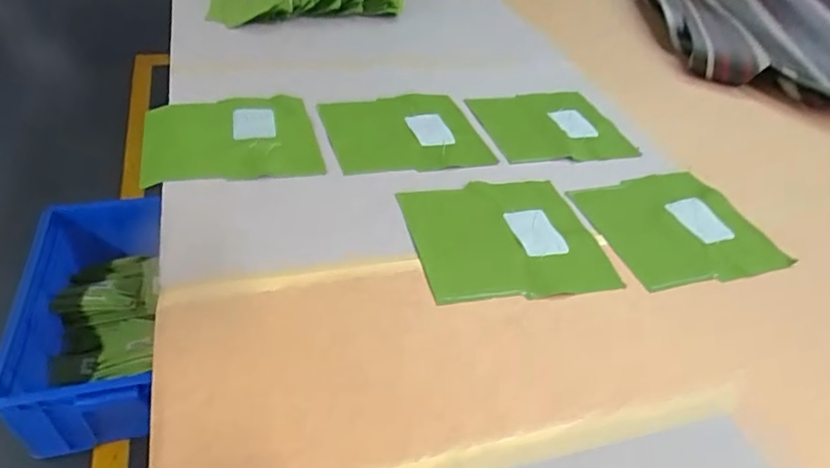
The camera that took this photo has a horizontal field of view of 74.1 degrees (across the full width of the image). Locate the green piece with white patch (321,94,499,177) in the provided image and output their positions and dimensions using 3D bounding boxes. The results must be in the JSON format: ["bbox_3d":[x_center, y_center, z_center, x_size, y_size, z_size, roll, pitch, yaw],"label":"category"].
[{"bbox_3d":[-0.016,-0.114,0.604,0.161,0.008,0.143,-10,44,-20],"label":"green piece with white patch"}]

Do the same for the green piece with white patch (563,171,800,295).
[{"bbox_3d":[0.254,-0.009,0.536,0.167,0.006,0.143,-9,44,-19],"label":"green piece with white patch"}]

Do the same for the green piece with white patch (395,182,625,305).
[{"bbox_3d":[0.077,0.000,0.494,0.160,0.010,0.146,-5,43,-14],"label":"green piece with white patch"}]

